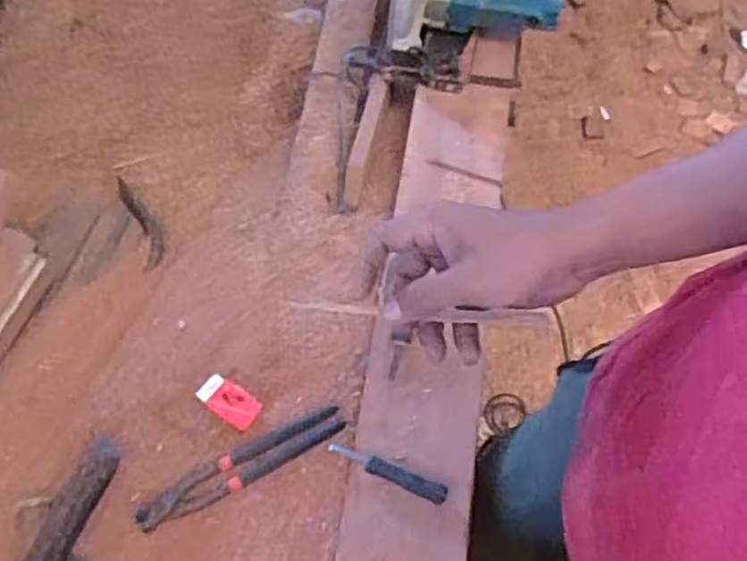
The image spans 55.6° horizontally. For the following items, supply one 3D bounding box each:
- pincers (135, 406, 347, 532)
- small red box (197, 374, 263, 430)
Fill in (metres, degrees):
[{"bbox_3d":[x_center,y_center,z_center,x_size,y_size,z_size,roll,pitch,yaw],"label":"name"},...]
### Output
[{"bbox_3d":[-0.133,0.190,0.724,0.222,0.016,0.036,-23,64,-14],"label":"pincers"},{"bbox_3d":[-0.149,0.125,0.738,0.065,0.013,0.037,31,64,15],"label":"small red box"}]

